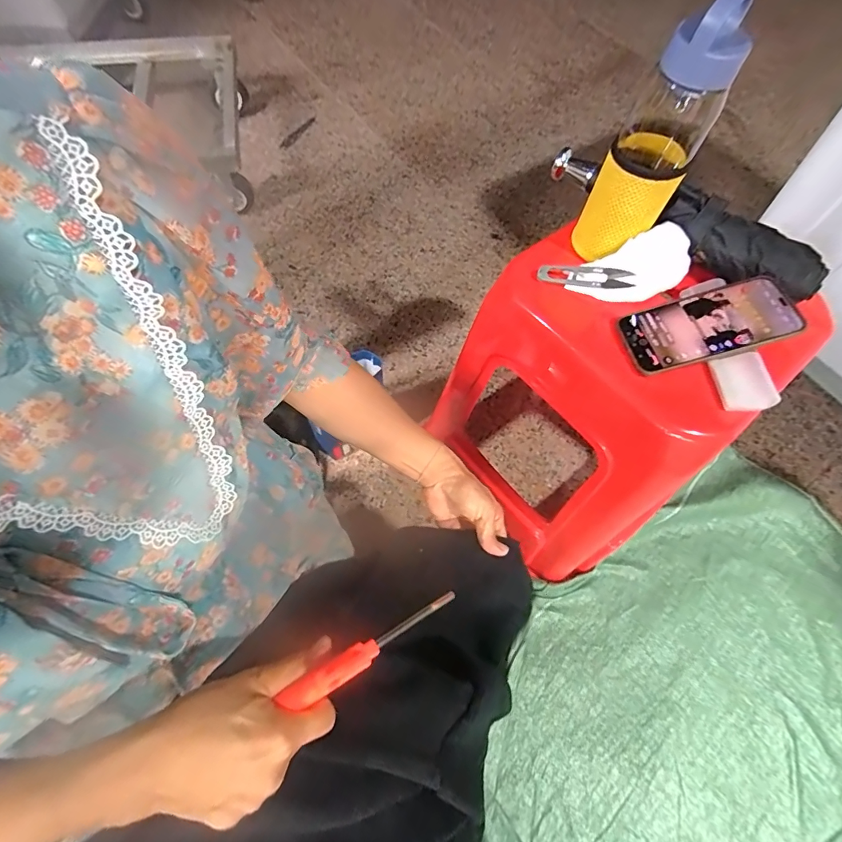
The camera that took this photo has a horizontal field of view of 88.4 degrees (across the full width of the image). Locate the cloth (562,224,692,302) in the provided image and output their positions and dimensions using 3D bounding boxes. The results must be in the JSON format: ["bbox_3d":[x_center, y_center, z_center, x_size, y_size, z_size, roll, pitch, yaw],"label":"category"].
[{"bbox_3d":[0.238,-0.172,0.485,0.127,0.053,0.053,-12,64,-9],"label":"cloth"}]

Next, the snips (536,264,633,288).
[{"bbox_3d":[0.187,-0.166,0.495,0.103,0.008,0.023,10,94,12],"label":"snips"}]

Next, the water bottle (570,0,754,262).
[{"bbox_3d":[0.230,-0.275,0.432,0.074,0.229,0.088,24,64,10],"label":"water bottle"}]

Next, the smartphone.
[{"bbox_3d":[0.296,-0.099,0.452,0.159,0.011,0.080,-15,64,10],"label":"smartphone"}]

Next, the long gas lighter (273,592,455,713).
[{"bbox_3d":[-0.031,0.175,0.344,0.156,0.025,0.020,-15,62,-40],"label":"long gas lighter"}]

